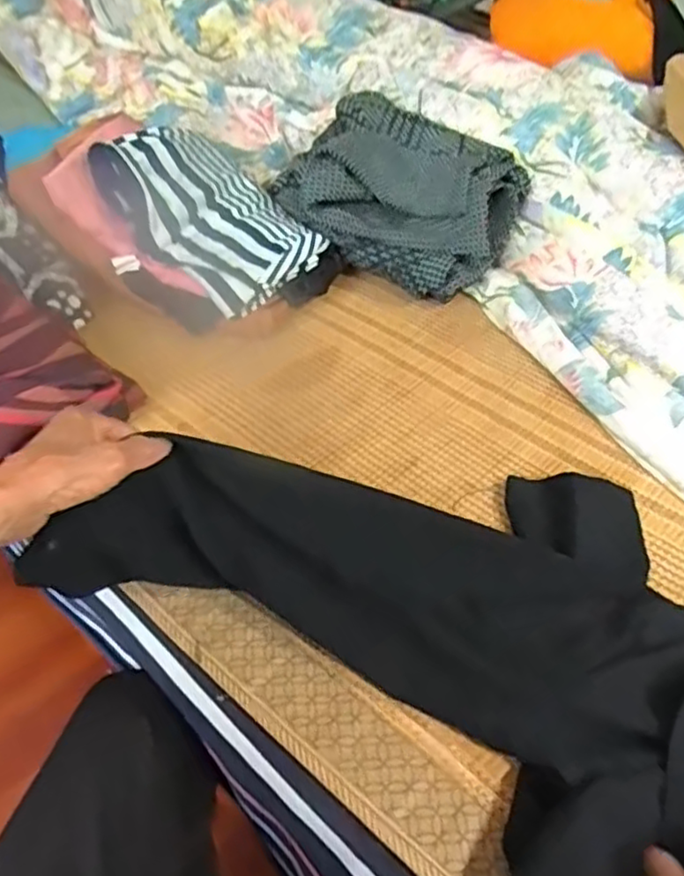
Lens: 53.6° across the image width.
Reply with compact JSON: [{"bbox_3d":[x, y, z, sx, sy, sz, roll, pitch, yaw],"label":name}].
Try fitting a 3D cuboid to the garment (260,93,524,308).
[{"bbox_3d":[0.067,-0.268,0.795,0.239,0.157,0.199,31,52,25],"label":"garment"}]

